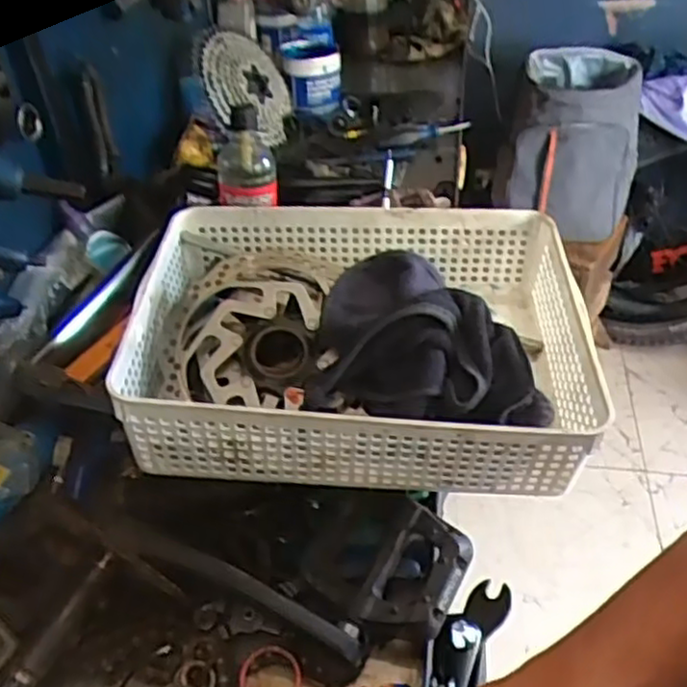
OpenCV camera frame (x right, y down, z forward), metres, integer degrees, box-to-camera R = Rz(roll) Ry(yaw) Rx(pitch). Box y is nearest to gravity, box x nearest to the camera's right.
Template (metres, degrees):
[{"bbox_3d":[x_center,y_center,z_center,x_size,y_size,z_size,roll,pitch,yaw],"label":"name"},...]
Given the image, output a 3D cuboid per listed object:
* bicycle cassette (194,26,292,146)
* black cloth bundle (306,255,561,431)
[{"bbox_3d":[-0.148,-0.395,1.080,0.037,0.177,0.165,-18,0,40],"label":"bicycle cassette"},{"bbox_3d":[0.066,0.011,0.527,0.171,0.097,0.108,8,43,13],"label":"black cloth bundle"}]

